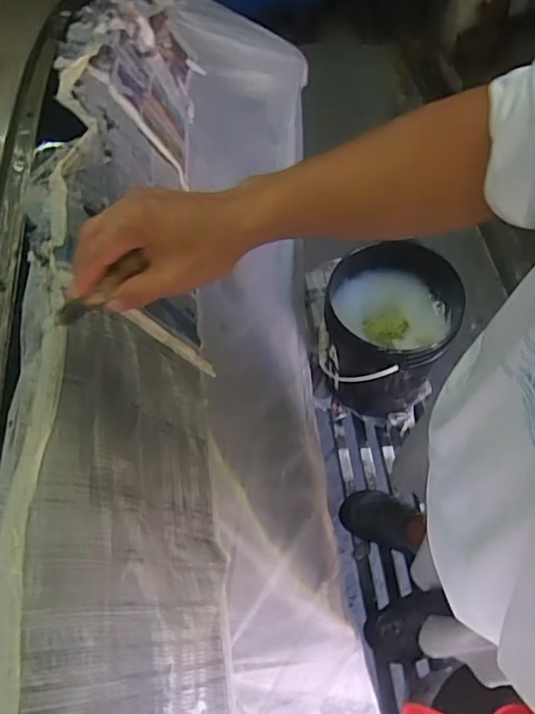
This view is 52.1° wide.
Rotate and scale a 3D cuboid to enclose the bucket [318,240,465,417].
[{"bbox_3d":[0.279,-0.046,1.361,0.274,0.362,0.293,-1,59,2],"label":"bucket"}]

